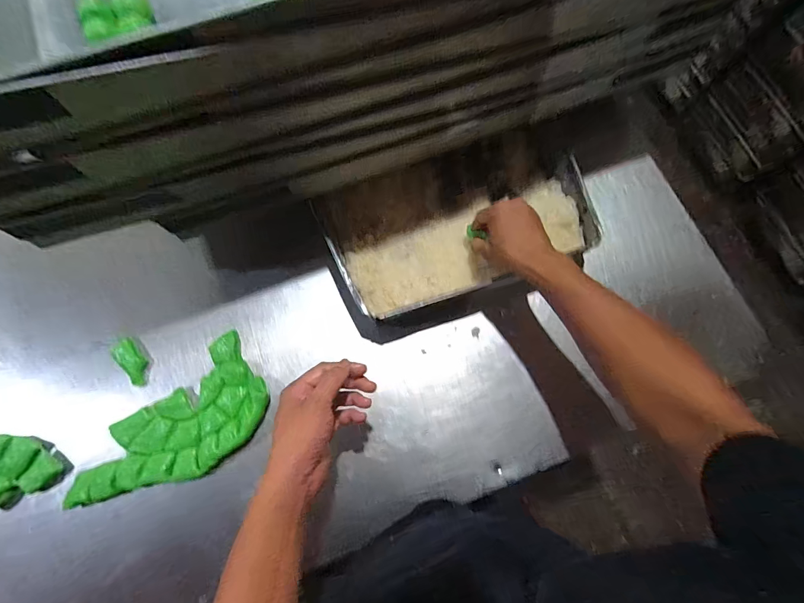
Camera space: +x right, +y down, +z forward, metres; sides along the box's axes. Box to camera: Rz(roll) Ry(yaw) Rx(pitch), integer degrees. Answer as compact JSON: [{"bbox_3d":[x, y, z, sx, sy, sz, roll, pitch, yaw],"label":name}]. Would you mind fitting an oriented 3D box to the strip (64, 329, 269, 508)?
[{"bbox_3d":[-0.298,0.177,0.506,0.256,0.029,0.128,-41,78,-11],"label":"strip"}]

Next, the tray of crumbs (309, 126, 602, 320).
[{"bbox_3d":[0.087,-0.124,0.574,0.388,0.059,0.237,-19,78,-5],"label":"tray of crumbs"}]

